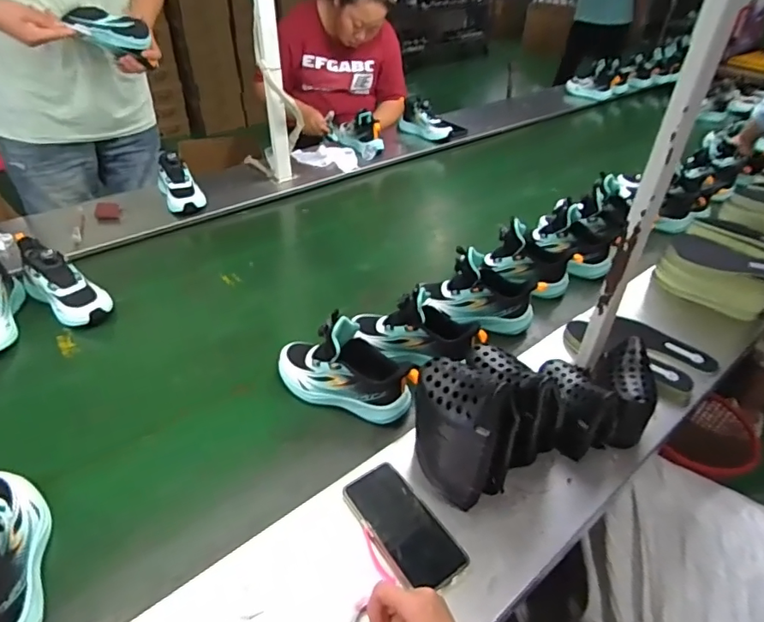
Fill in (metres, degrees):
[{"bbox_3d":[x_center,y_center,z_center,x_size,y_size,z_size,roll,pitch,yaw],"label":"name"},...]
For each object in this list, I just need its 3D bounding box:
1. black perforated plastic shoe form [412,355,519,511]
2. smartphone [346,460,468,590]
[{"bbox_3d":[0.092,0.137,0.598,0.074,0.158,0.130,-27,47,-33],"label":"black perforated plastic shoe form"},{"bbox_3d":[0.024,0.252,0.582,0.079,0.010,0.152,-19,45,-31],"label":"smartphone"}]

